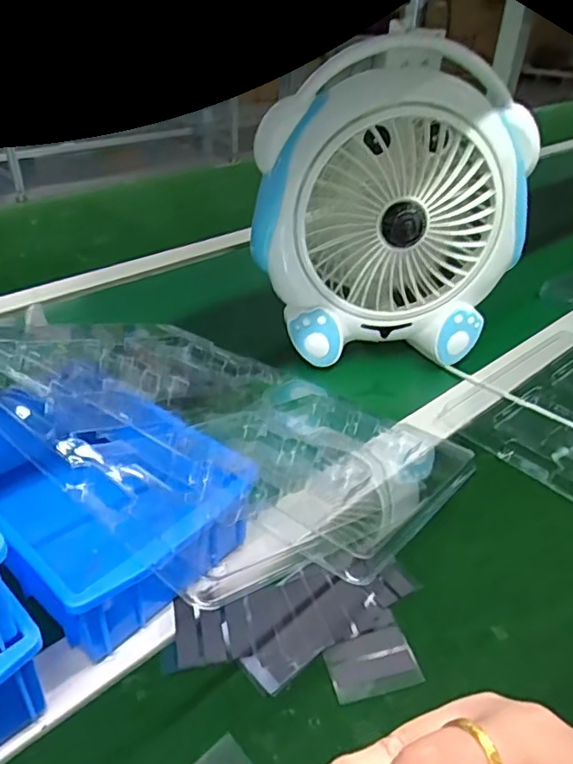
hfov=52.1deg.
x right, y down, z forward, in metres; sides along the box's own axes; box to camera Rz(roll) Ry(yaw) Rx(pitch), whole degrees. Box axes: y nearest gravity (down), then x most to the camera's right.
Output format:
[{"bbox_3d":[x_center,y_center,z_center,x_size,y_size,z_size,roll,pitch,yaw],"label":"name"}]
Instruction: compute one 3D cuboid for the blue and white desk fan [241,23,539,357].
[{"bbox_3d":[0.105,-0.150,0.555,0.252,0.272,0.102,-10,36,-18],"label":"blue and white desk fan"}]

